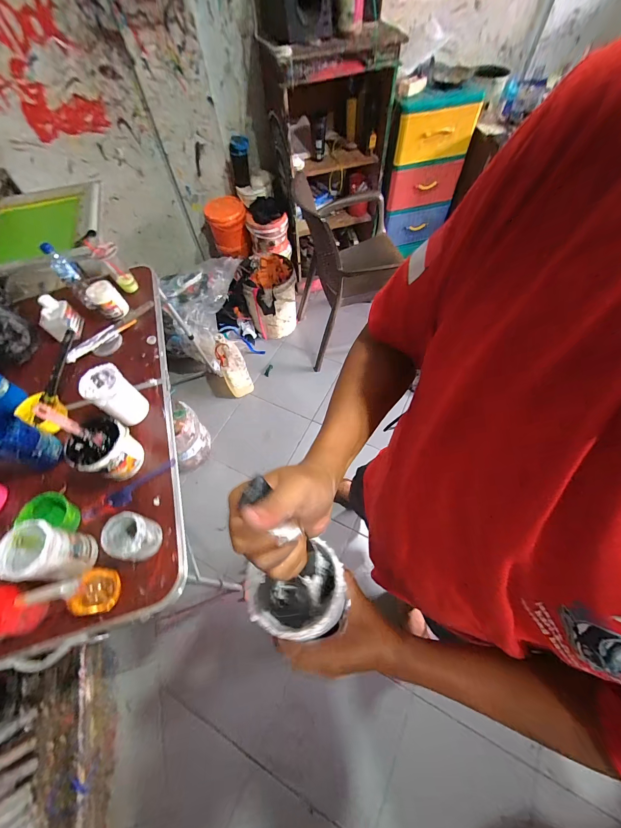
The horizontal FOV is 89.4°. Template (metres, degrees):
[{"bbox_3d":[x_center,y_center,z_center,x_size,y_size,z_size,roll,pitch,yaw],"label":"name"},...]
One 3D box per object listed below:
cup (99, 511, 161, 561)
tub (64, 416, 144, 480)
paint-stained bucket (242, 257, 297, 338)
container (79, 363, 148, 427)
[{"bbox_3d":[-0.380,0.270,0.685,0.090,0.107,0.086,-1,61,2],"label":"cup"},{"bbox_3d":[-0.493,0.093,0.774,0.130,0.125,0.123,-1,61,2],"label":"tub"},{"bbox_3d":[-0.214,-0.655,1.782,0.266,0.411,0.283,-1,61,2],"label":"paint-stained bucket"},{"bbox_3d":[-0.506,-0.042,0.827,0.105,0.152,0.096,32,67,19],"label":"container"}]

